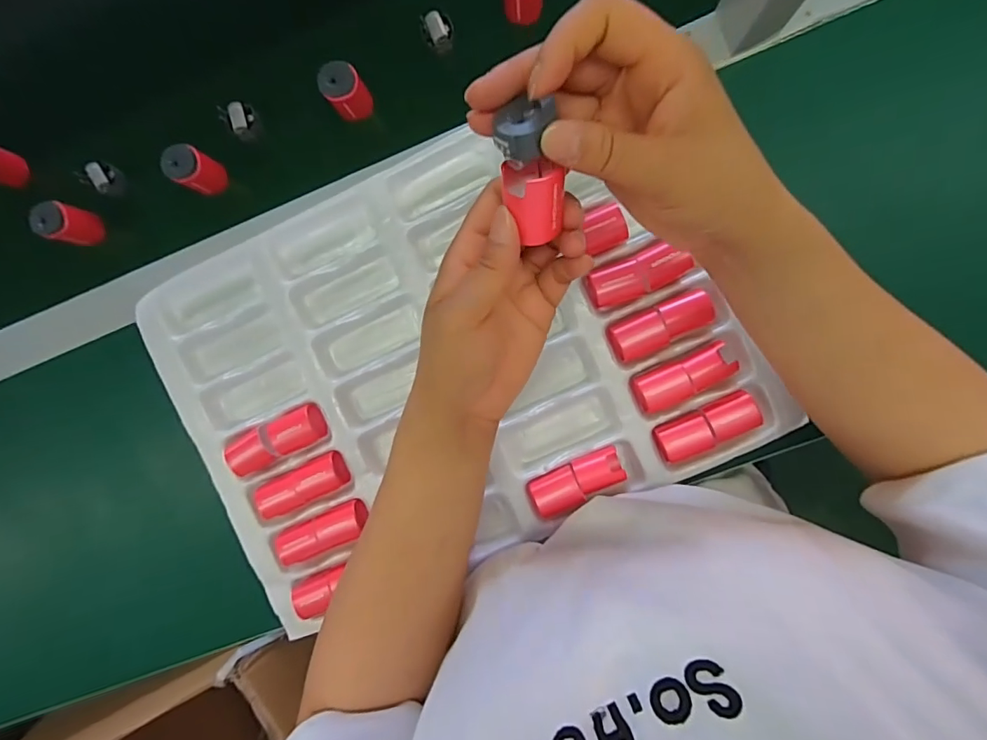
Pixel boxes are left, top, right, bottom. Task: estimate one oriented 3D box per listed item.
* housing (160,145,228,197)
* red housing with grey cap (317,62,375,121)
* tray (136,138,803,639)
[{"bbox_3d":[-0.247,-0.166,0.403,0.033,0.034,0.030,29,95,2],"label":"housing"},{"bbox_3d":[-0.117,-0.224,0.391,0.031,0.033,0.032,0,94,4],"label":"red housing with grey cap"},{"bbox_3d":[-0.035,-0.009,0.389,0.444,0.037,0.320,-24,92,5],"label":"tray"}]

